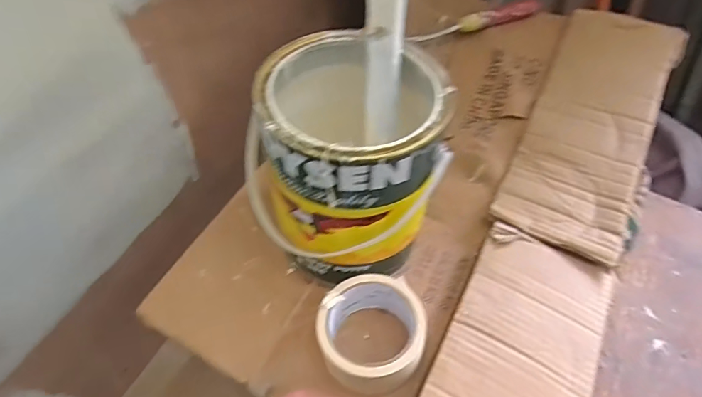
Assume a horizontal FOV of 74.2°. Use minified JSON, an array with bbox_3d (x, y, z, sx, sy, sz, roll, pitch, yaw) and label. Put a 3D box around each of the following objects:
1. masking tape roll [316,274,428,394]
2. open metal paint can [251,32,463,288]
[{"bbox_3d":[0.020,0.125,0.431,0.095,0.046,0.093,-1,54,2],"label":"masking tape roll"},{"bbox_3d":[-0.006,-0.031,0.452,0.178,0.193,0.160,-13,54,-7],"label":"open metal paint can"}]

